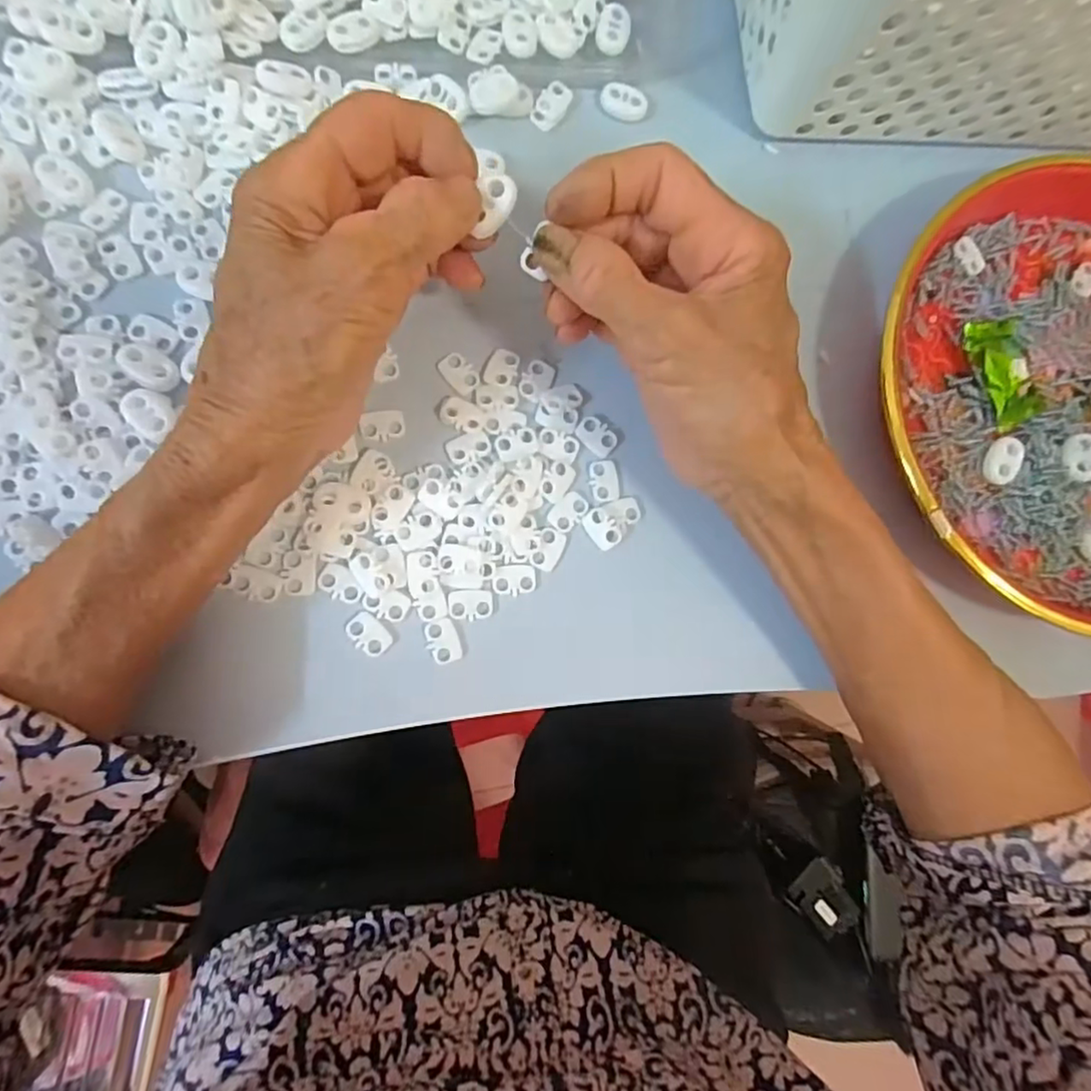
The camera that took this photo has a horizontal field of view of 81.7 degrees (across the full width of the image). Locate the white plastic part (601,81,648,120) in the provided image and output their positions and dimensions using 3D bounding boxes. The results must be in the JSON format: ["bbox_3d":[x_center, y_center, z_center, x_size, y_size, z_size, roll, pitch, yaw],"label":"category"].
[{"bbox_3d":[0.037,-0.210,0.297,0.023,0.005,0.015,9,83,-8],"label":"white plastic part"}]

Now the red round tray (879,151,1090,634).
[{"bbox_3d":[0.255,-0.067,0.296,0.214,0.031,0.217,1,84,-8],"label":"red round tray"}]

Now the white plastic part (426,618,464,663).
[{"bbox_3d":[-0.041,0.039,0.255,0.013,0.004,0.018,-14,87,-10],"label":"white plastic part"}]

